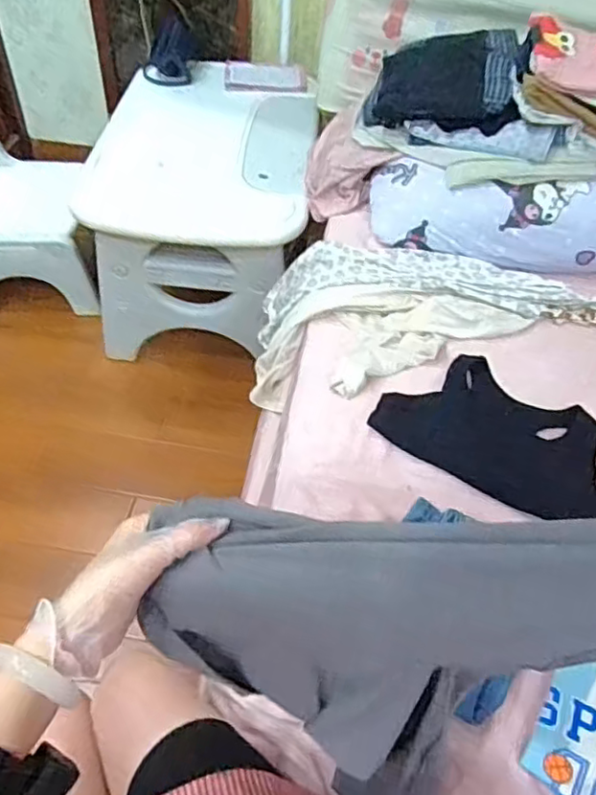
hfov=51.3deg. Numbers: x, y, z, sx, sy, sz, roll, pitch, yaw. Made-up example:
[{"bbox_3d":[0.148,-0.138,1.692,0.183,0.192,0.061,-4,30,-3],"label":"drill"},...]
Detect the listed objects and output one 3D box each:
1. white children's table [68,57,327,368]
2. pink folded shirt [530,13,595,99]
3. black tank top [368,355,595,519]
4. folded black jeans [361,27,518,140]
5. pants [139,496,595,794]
[{"bbox_3d":[-0.216,-0.454,1.544,0.459,0.407,0.630,5,50,-1],"label":"white children's table"},{"bbox_3d":[0.473,-0.568,1.031,0.175,0.060,0.165,9,50,2],"label":"pink folded shirt"},{"bbox_3d":[0.292,0.050,0.907,0.316,0.033,0.195,29,54,18],"label":"black tank top"},{"bbox_3d":[0.263,-0.568,1.137,0.256,0.144,0.184,12,50,5],"label":"folded black jeans"},{"bbox_3d":[0.058,0.206,0.488,0.339,0.308,0.144,12,50,5],"label":"pants"}]

